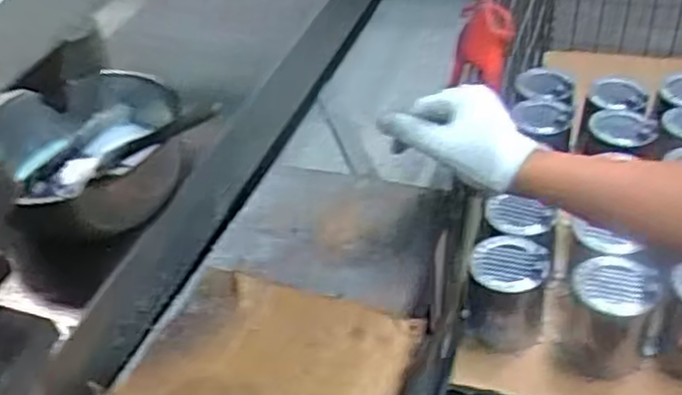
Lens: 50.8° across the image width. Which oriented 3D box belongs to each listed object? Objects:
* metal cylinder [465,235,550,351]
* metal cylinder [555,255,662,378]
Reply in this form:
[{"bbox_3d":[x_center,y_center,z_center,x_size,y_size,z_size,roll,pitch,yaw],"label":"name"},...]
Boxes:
[{"bbox_3d":[0.195,0.117,0.849,0.091,0.129,0.090,5,43,12],"label":"metal cylinder"},{"bbox_3d":[0.297,0.134,0.805,0.089,0.125,0.085,8,44,16],"label":"metal cylinder"}]

